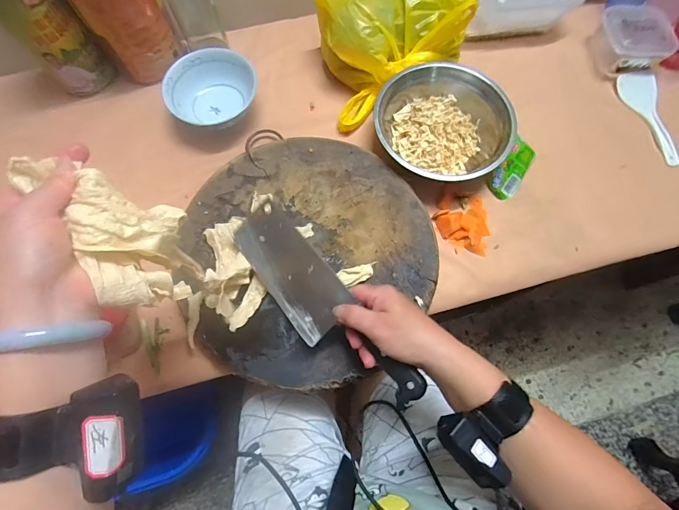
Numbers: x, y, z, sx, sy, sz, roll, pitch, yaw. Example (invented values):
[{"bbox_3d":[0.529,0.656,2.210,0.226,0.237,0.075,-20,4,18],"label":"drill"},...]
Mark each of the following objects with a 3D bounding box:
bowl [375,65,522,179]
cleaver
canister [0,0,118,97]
[{"bbox_3d":[0.156,-0.200,0.554,0.197,0.078,0.174,-16,72,-5],"label":"bowl"},{"bbox_3d":[-0.019,0.056,0.422,0.286,0.023,0.086,44,102,18],"label":"cleaver"},{"bbox_3d":[-0.456,-0.357,0.547,0.097,0.174,0.094,-40,75,-12],"label":"canister"}]

